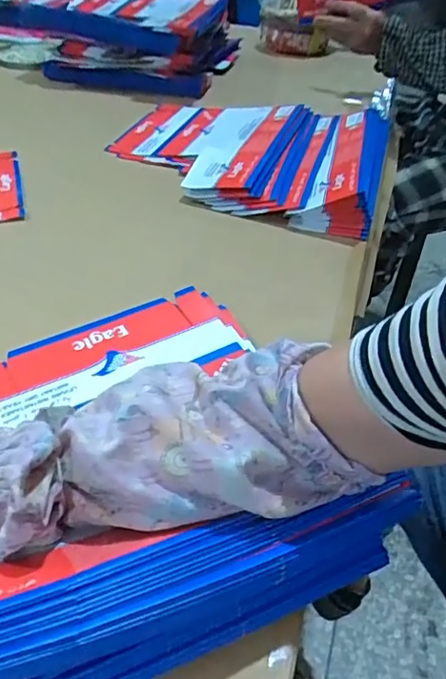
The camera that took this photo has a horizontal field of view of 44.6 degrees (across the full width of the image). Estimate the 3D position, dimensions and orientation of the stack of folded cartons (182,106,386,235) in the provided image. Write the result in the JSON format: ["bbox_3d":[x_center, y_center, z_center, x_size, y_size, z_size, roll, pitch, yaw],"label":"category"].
[{"bbox_3d":[0.107,-0.294,0.868,0.290,0.066,0.356,13,42,10],"label":"stack of folded cartons"}]

